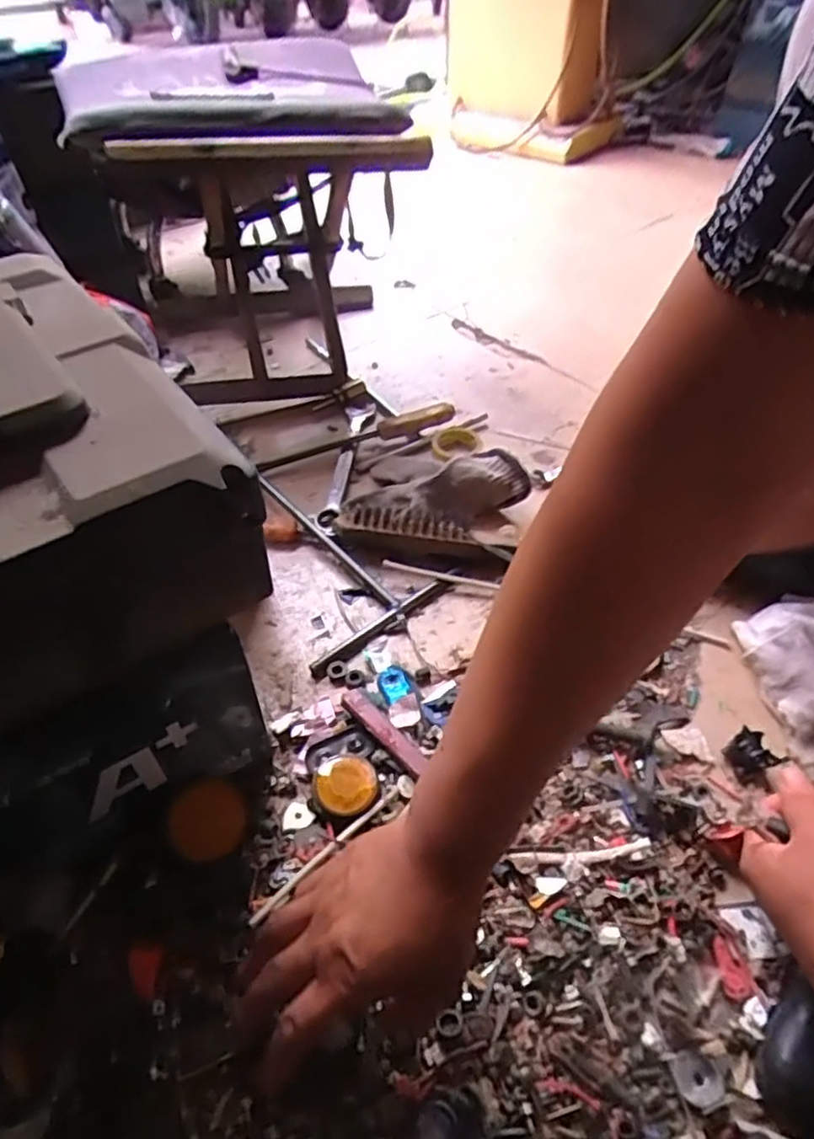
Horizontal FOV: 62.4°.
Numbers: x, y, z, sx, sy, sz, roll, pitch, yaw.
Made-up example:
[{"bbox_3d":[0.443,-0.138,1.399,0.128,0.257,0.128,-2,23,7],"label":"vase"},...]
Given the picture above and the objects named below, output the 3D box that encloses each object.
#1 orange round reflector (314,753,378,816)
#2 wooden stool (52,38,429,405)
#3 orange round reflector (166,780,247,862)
[{"bbox_3d":[-0.043,0.150,0.477,0.043,0.015,0.049,-14,47,-14],"label":"orange round reflector"},{"bbox_3d":[-0.179,-0.421,0.830,0.326,0.331,0.295,-9,46,-9],"label":"wooden stool"},{"bbox_3d":[-0.136,0.170,0.457,0.049,0.004,0.049,7,71,-21],"label":"orange round reflector"}]

